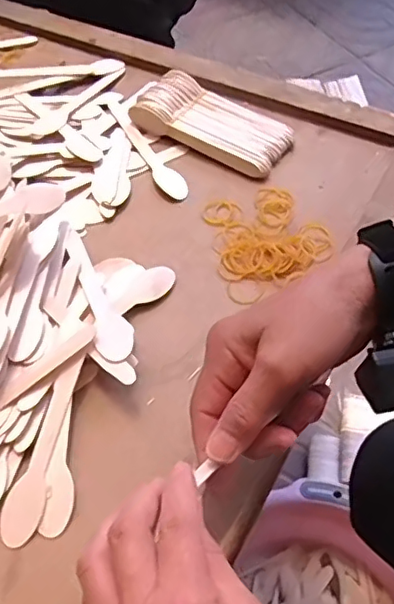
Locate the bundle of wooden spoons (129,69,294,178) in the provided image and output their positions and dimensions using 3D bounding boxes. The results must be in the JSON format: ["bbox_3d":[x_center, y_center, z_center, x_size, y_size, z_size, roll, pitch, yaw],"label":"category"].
[{"bbox_3d":[0.016,-0.184,0.588,0.157,0.027,0.076,28,61,20],"label":"bundle of wooden spoons"}]

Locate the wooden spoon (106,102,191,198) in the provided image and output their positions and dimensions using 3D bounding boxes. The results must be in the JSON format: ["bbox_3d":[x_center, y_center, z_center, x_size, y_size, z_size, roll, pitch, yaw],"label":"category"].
[{"bbox_3d":[-0.053,-0.158,0.587,0.024,0.009,0.155,-27,59,-15],"label":"wooden spoon"}]

